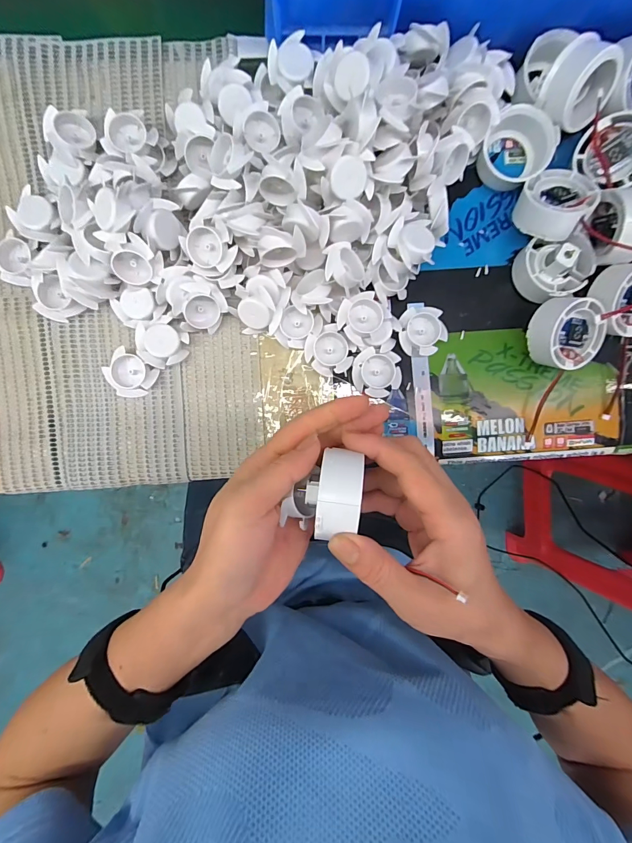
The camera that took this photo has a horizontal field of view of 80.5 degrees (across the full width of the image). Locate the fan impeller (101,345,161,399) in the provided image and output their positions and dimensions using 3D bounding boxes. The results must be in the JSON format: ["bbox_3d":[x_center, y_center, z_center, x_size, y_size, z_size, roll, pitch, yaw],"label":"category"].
[{"bbox_3d":[-0.153,-0.038,0.307,0.036,0.014,0.033,39,92,-2],"label":"fan impeller"}]

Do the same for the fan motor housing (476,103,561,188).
[{"bbox_3d":[0.158,-0.216,0.300,0.051,0.033,0.049,0,93,-1],"label":"fan motor housing"}]

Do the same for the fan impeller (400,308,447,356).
[{"bbox_3d":[0.088,-0.074,0.311,0.038,0.012,0.037,0,93,-1],"label":"fan impeller"}]

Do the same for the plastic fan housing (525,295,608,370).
[{"bbox_3d":[0.198,-0.070,0.297,0.053,0.025,0.053,-4,109,-13],"label":"plastic fan housing"}]

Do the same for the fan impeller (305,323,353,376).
[{"bbox_3d":[0.011,-0.056,0.308,0.034,0.014,0.039,-32,93,1],"label":"fan impeller"}]

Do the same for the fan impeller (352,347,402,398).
[{"bbox_3d":[0.050,-0.040,0.309,0.039,0.012,0.037,11,93,-1],"label":"fan impeller"}]

